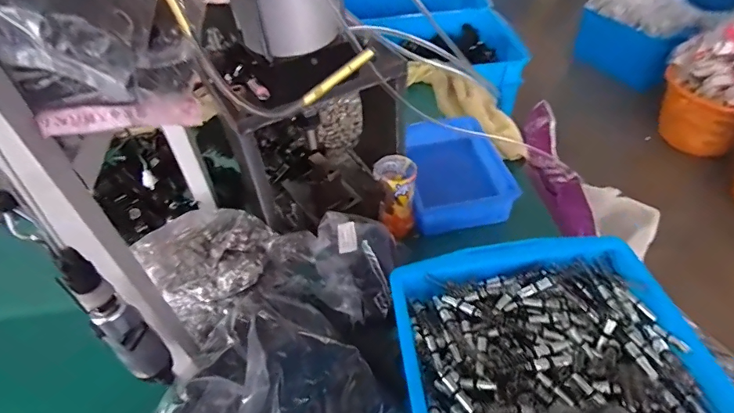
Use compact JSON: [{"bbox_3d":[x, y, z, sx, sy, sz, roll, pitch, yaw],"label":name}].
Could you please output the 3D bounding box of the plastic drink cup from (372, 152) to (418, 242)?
[{"bbox_3d":[0.049,-0.015,0.753,0.066,0.137,0.065,1,46,6],"label":"plastic drink cup"}]

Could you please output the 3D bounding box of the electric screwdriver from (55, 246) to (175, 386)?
[{"bbox_3d":[-0.237,0.128,0.429,0.047,0.248,0.043,25,53,26],"label":"electric screwdriver"}]

